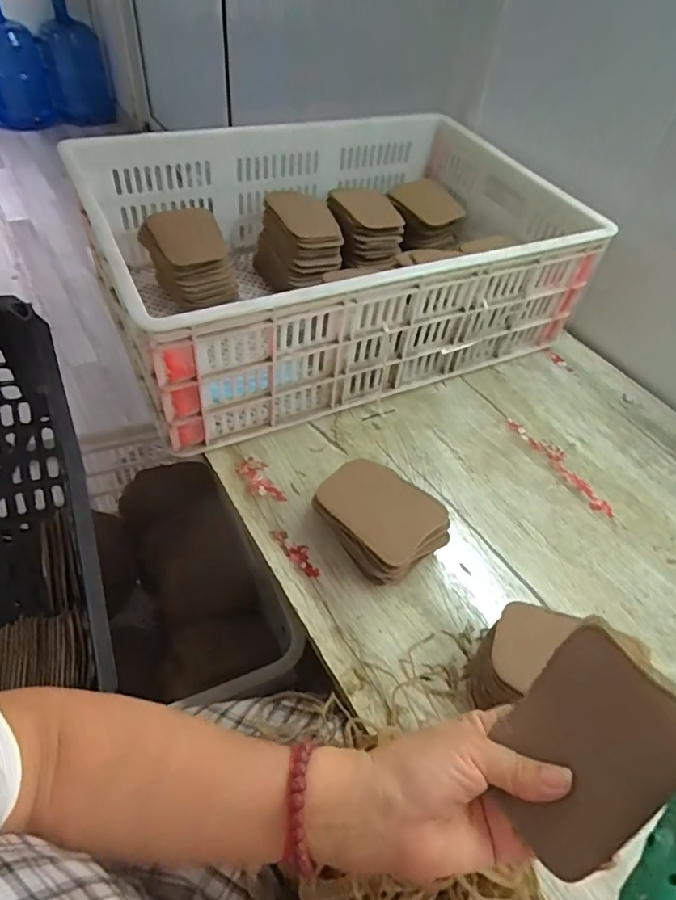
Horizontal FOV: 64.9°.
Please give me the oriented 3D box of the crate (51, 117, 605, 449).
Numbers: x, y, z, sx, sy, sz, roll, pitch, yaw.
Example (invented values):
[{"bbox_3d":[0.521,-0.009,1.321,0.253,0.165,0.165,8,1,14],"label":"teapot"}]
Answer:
[{"bbox_3d":[0.008,-0.285,0.762,0.632,0.202,0.437,-19,52,-22],"label":"crate"}]

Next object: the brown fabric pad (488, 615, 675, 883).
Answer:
[{"bbox_3d":[0.134,0.161,0.291,0.011,0.114,0.085,30,11,-31],"label":"brown fabric pad"}]

